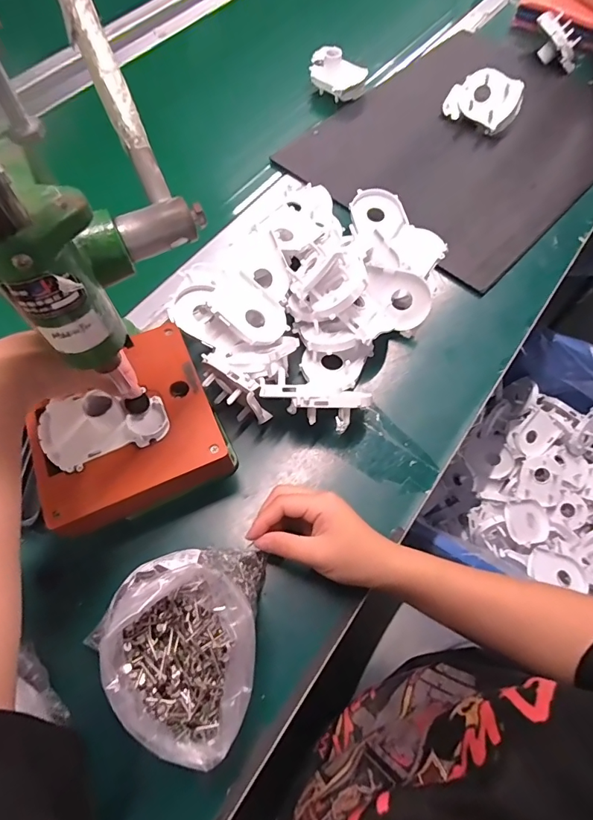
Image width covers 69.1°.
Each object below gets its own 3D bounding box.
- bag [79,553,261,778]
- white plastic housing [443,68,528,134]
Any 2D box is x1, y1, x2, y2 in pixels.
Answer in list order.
[{"bbox_3d":[-0.075,0.167,0.308,0.093,0.099,0.128,1,68,-2],"label":"bag"},{"bbox_3d":[0.277,-0.457,0.637,0.105,0.069,0.030,31,32,14],"label":"white plastic housing"}]

